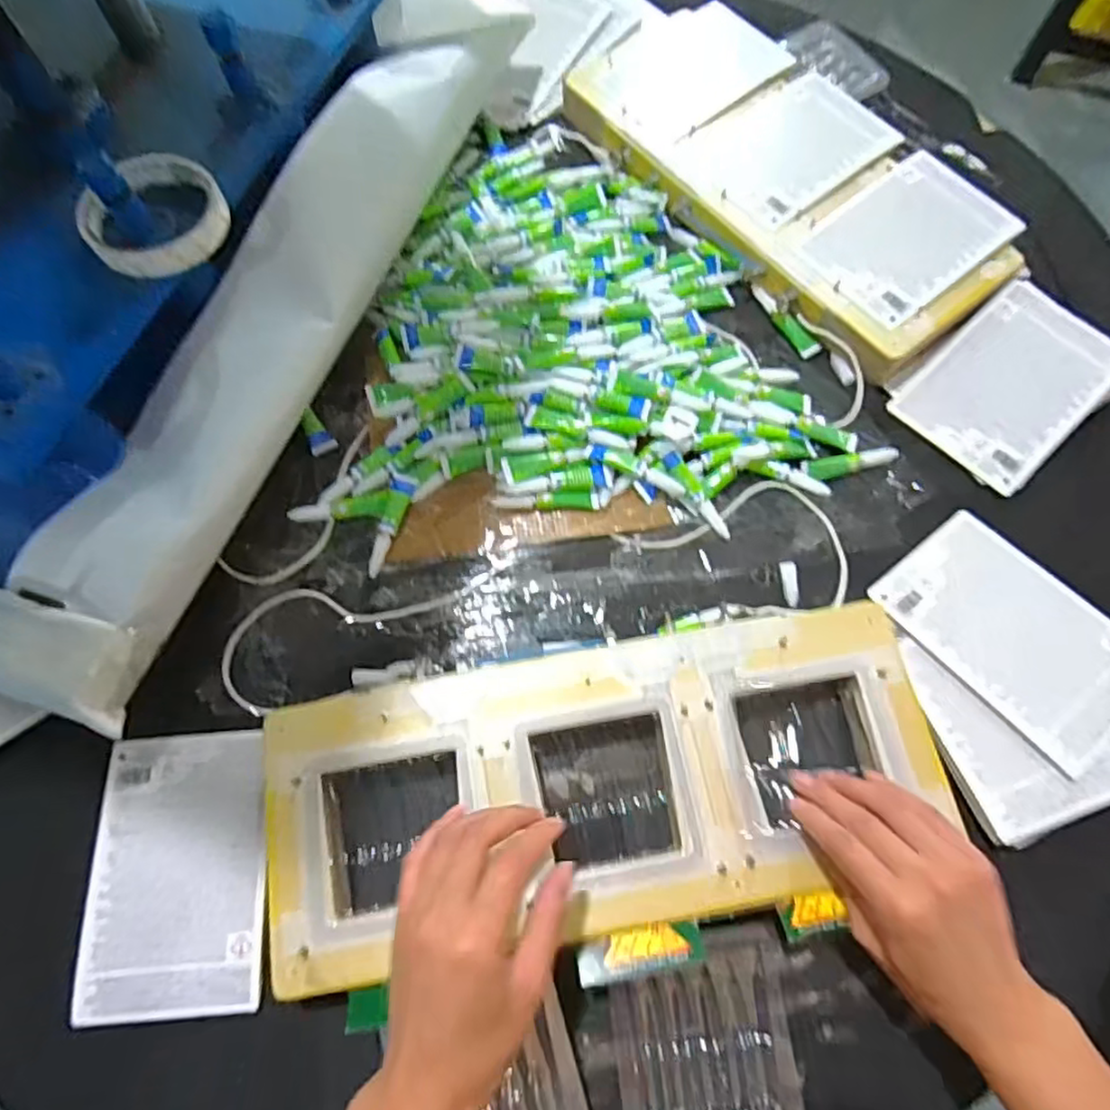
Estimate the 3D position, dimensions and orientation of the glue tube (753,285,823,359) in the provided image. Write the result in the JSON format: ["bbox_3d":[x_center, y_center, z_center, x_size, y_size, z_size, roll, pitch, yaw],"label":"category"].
[{"bbox_3d":[0.200,-0.205,0.580,0.017,0.012,0.081,-30,73,-10],"label":"glue tube"}]

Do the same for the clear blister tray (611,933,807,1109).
[{"bbox_3d":[0.090,0.293,0.405,0.104,0.020,0.102,-6,71,-2],"label":"clear blister tray"}]

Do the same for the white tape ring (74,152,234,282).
[{"bbox_3d":[-0.260,-0.222,0.436,0.080,0.019,0.086,0,69,0],"label":"white tape ring"}]

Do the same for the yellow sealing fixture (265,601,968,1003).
[{"bbox_3d":[0.032,0.145,0.430,0.427,0.019,0.172,-11,71,-3],"label":"yellow sealing fixture"}]

